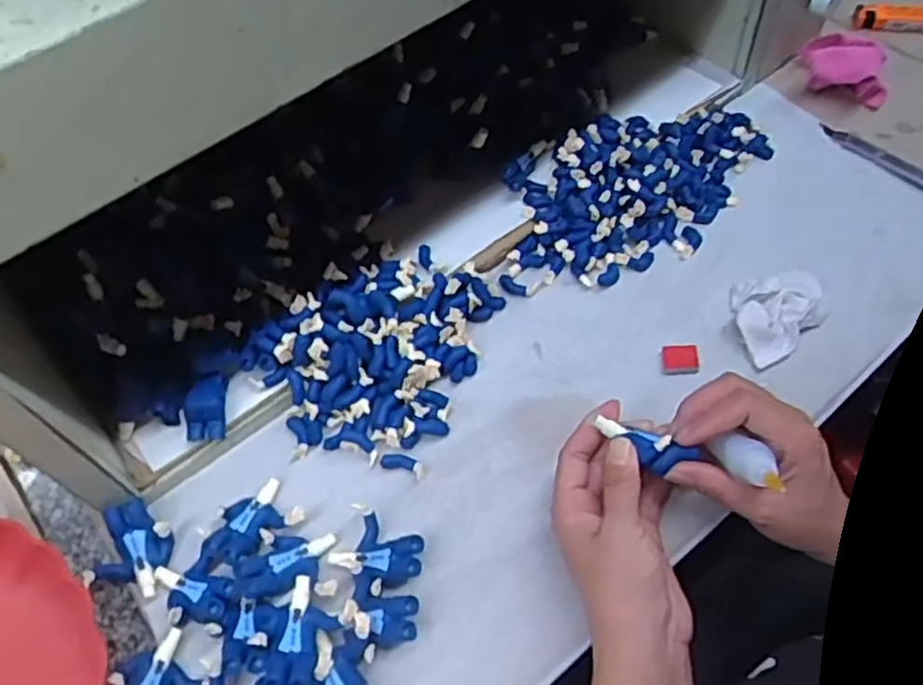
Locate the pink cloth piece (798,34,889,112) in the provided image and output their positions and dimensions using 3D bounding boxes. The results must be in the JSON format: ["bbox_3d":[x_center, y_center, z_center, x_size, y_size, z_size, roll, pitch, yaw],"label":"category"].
[{"bbox_3d":[0.308,-0.223,0.587,0.072,0.037,0.035,25,63,19],"label":"pink cloth piece"}]

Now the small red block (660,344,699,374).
[{"bbox_3d":[0.143,0.011,0.480,0.023,0.006,0.018,0,57,5],"label":"small red block"}]

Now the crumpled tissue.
[{"bbox_3d":[0.214,-0.020,0.487,0.066,0.014,0.063,-14,57,-4],"label":"crumpled tissue"}]

